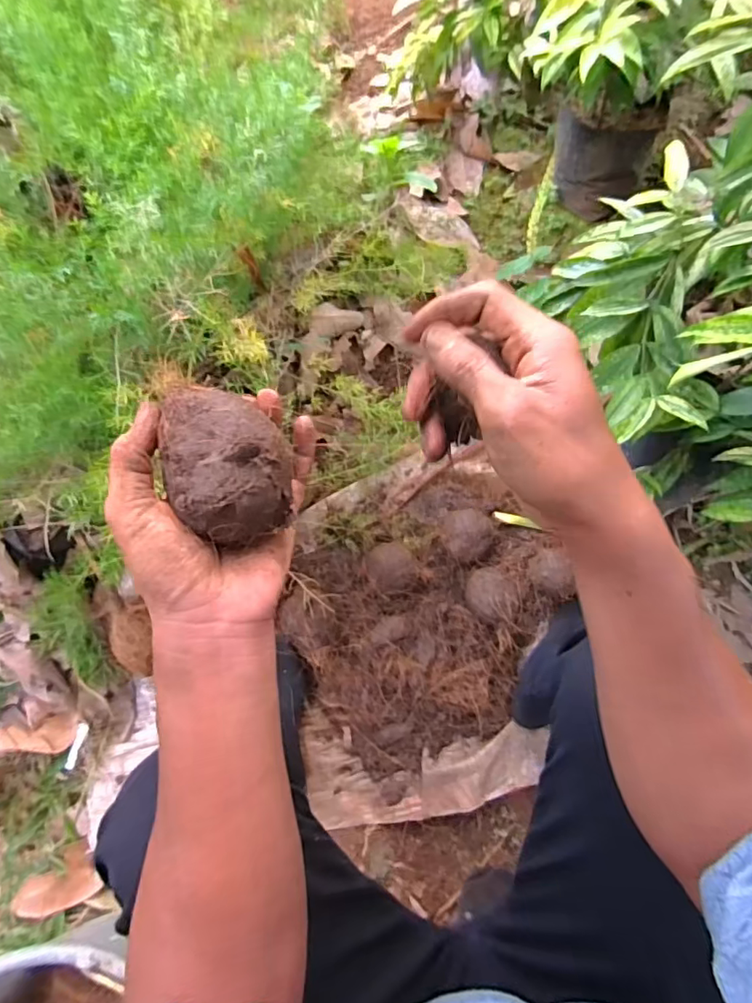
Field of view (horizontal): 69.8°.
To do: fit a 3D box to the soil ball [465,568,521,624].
[{"bbox_3d":[0.156,0.129,0.734,0.064,0.050,0.076,-13,73,-3],"label":"soil ball"}]

